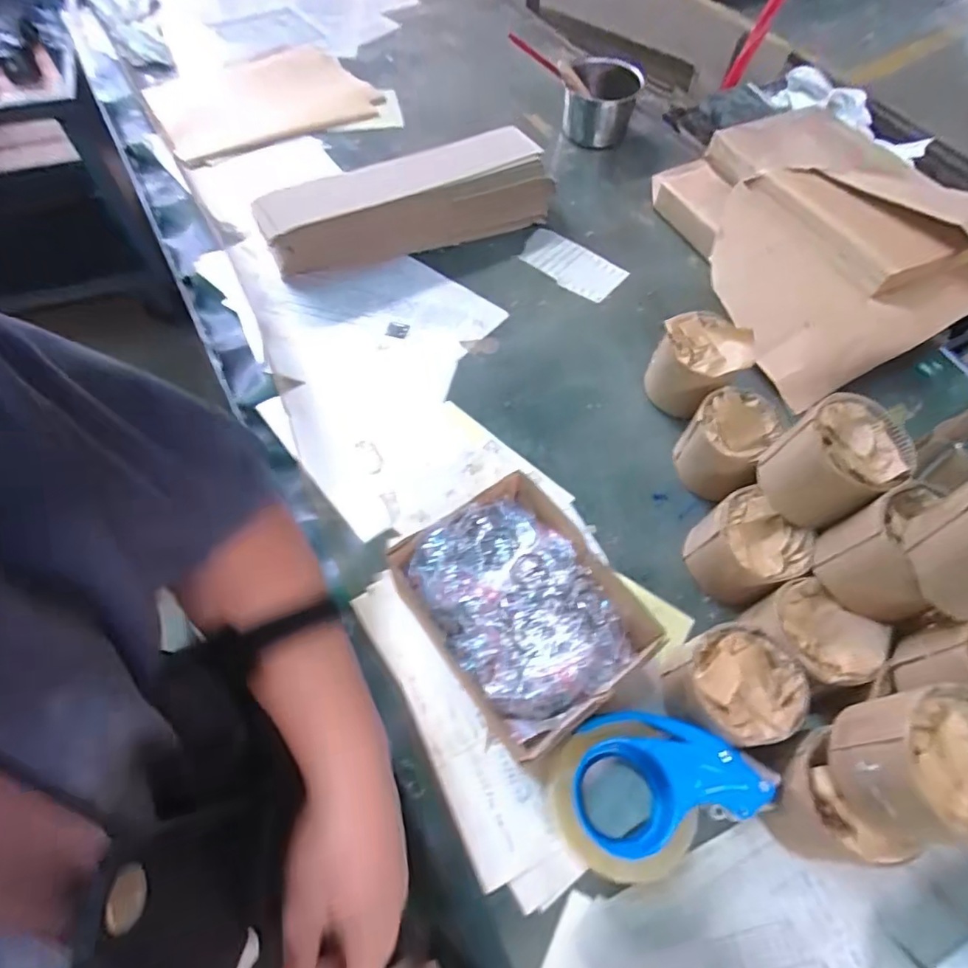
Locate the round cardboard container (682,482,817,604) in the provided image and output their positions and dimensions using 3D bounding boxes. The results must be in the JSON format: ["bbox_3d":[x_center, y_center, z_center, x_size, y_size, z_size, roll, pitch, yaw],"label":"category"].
[{"bbox_3d":[0.251,0.065,0.539,0.079,0.083,0.086,1,61,-2],"label":"round cardboard container"}]

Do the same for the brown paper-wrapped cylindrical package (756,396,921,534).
[{"bbox_3d":[0.313,-0.014,0.501,0.093,0.087,0.086,1,61,-2],"label":"brown paper-wrapped cylindrical package"}]

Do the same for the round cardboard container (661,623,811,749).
[{"bbox_3d":[0.209,0.174,0.472,0.096,0.071,0.088,1,61,-2],"label":"round cardboard container"}]

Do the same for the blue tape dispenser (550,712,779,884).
[{"bbox_3d":[0.137,0.244,0.444,0.161,0.058,0.107,-4,61,-4],"label":"blue tape dispenser"}]

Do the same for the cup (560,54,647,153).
[{"bbox_3d":[0.194,-0.636,0.933,0.120,0.094,0.112,16,61,7],"label":"cup"}]

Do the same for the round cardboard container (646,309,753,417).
[{"bbox_3d":[0.242,-0.134,0.643,0.091,0.089,0.087,1,61,-2],"label":"round cardboard container"}]

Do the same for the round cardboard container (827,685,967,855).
[{"bbox_3d":[0.305,0.197,0.382,0.087,0.084,0.093,1,61,-2],"label":"round cardboard container"}]

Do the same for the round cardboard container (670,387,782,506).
[{"bbox_3d":[0.255,-0.040,0.595,0.079,0.085,0.104,31,64,15],"label":"round cardboard container"}]

